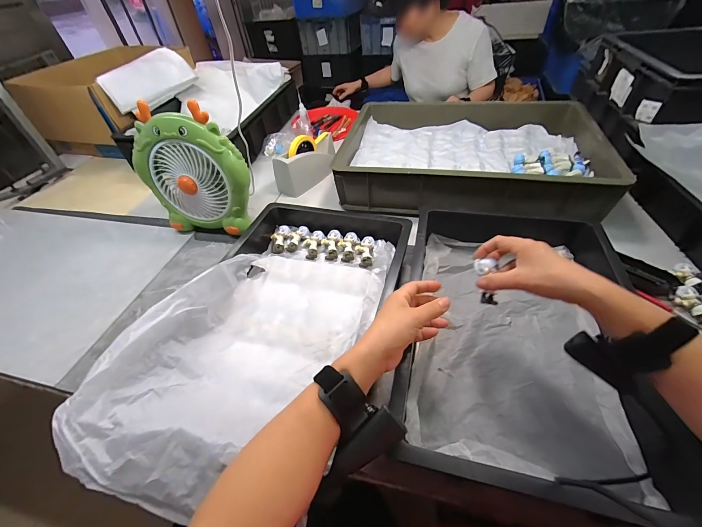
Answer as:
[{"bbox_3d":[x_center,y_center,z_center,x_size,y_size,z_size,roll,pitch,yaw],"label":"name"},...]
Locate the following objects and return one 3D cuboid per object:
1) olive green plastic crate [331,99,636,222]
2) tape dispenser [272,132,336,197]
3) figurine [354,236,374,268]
[{"bbox_3d":[0.287,-0.284,0.766,0.568,0.113,0.389,7,48,14],"label":"olive green plastic crate"},{"bbox_3d":[-0.114,-0.282,0.815,0.081,0.108,0.196,26,54,28],"label":"tape dispenser"},{"bbox_3d":[0.028,-0.019,0.588,0.035,0.027,0.061,1,75,9],"label":"figurine"}]

